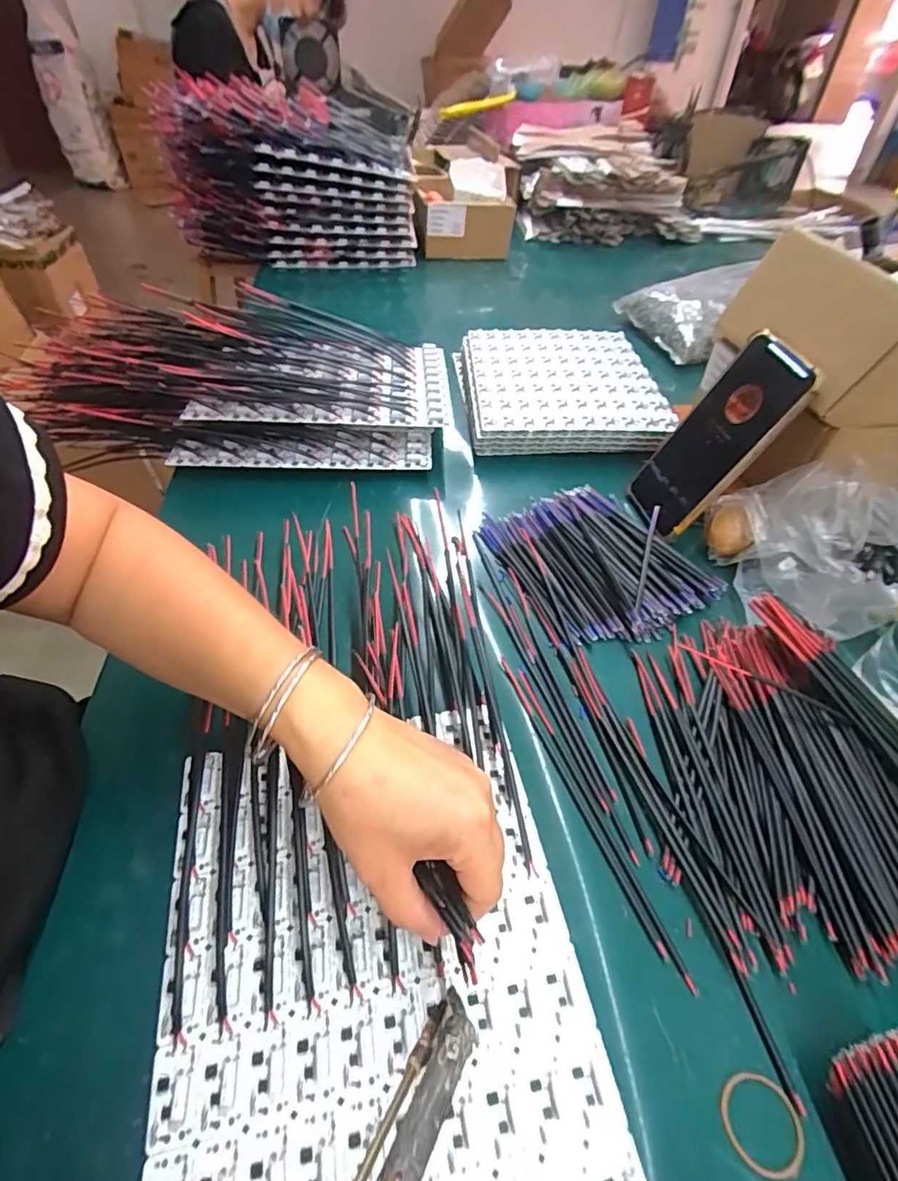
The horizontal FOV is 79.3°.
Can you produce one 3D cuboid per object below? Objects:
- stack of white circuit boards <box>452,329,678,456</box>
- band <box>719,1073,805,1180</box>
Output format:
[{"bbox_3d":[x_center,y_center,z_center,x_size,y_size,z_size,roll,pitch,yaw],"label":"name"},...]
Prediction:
[{"bbox_3d":[0.120,-0.232,0.621,0.210,0.039,0.239,-1,48,-1],"label":"stack of white circuit boards"},{"bbox_3d":[0.135,0.231,0.234,0.034,0.004,0.033,0,48,0],"label":"band"}]

